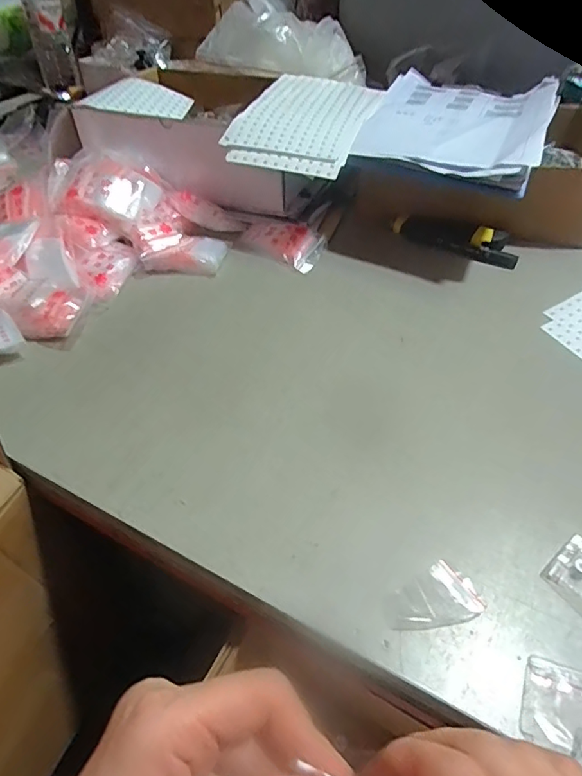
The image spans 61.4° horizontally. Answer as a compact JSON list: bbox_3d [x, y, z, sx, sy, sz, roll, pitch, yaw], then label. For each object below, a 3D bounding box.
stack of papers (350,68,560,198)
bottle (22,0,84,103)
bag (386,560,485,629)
[{"bbox_3d":[0.202,-0.329,0.594,0.203,0.028,0.291,18,49,16],"label":"stack of papers"},{"bbox_3d":[-0.460,-0.678,0.929,0.069,0.227,0.075,-16,49,-16],"label":"bottle"},{"bbox_3d":[0.090,0.135,0.306,0.058,0.004,0.037,-24,51,-22],"label":"bag"}]

